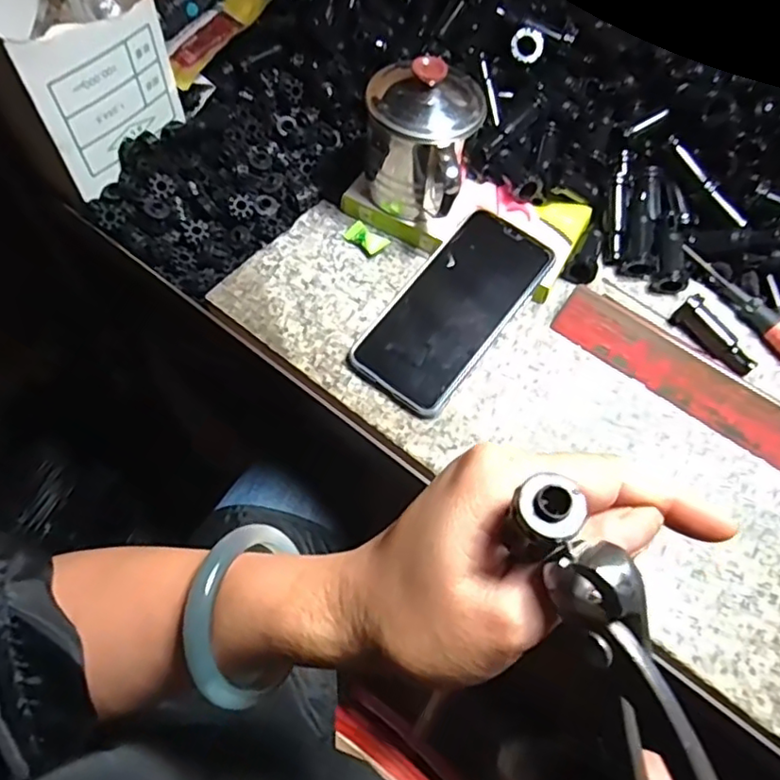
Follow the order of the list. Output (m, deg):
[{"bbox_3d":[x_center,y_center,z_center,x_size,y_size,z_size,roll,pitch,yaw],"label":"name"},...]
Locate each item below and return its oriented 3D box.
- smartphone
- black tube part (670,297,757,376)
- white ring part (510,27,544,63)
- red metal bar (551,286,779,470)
[{"bbox_3d":[0.045,-0.058,0.431,0.074,0.007,0.155,35,74,16],"label":"smartphone"},{"bbox_3d":[0.235,-0.038,0.438,0.017,0.021,0.065,-35,69,-18],"label":"black tube part"},{"bbox_3d":[0.109,-0.273,0.483,0.026,0.006,0.024,0,97,-1],"label":"white ring part"},{"bbox_3d":[0.218,0.001,0.410,0.228,0.024,0.034,35,67,15],"label":"red metal bar"}]

